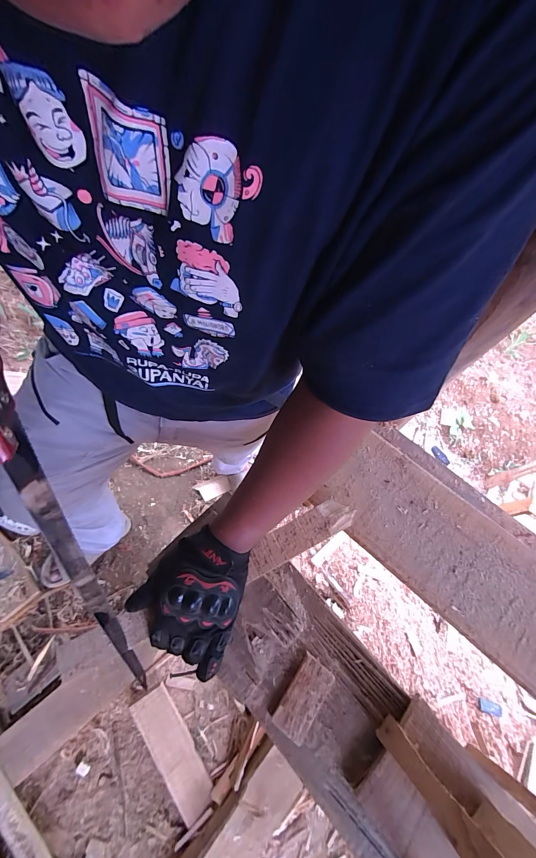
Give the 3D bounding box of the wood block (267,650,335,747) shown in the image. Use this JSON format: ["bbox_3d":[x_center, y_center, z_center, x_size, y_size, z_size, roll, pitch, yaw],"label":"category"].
[{"bbox_3d":[0.044,0.333,0.381,0.046,0.013,0.083,36,67,14],"label":"wood block"}]

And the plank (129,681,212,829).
[{"bbox_3d":[-0.254,0.865,0.821,0.091,0.019,0.307,-28,78,-31],"label":"plank"}]

